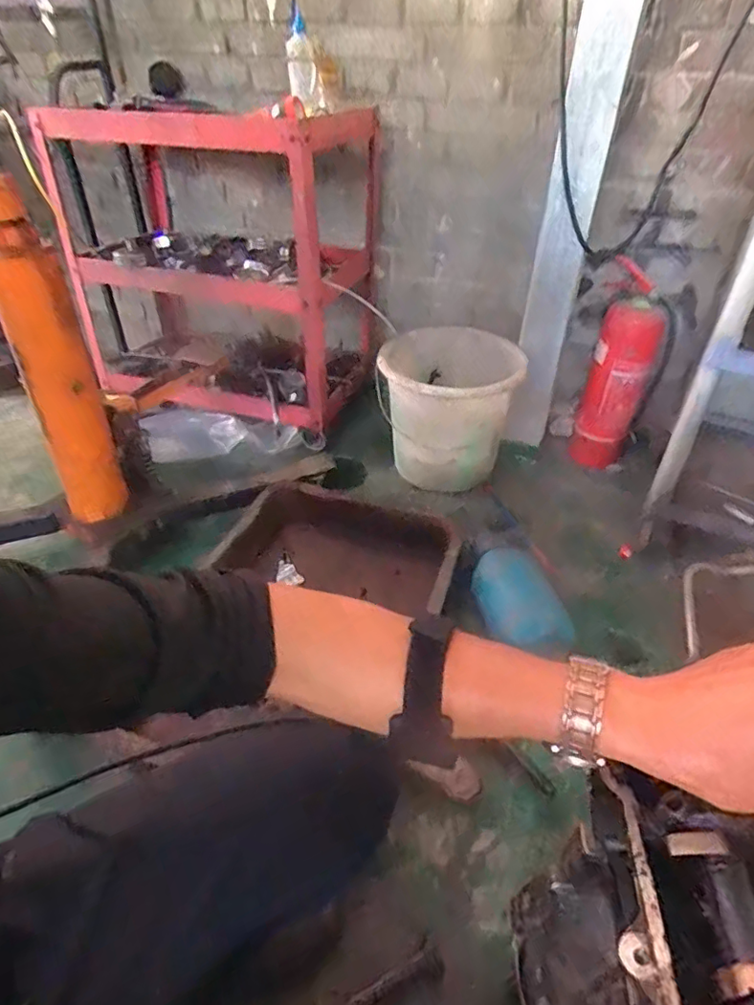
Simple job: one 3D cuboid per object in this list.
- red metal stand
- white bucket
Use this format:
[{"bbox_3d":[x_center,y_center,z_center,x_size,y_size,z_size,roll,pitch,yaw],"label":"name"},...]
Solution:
[{"bbox_3d":[-0.437,-0.624,1.462,0.783,0.682,0.536,16,40,17],"label":"red metal stand"},{"bbox_3d":[0.169,-0.228,1.355,0.308,0.304,0.336,1,38,-1],"label":"white bucket"}]

